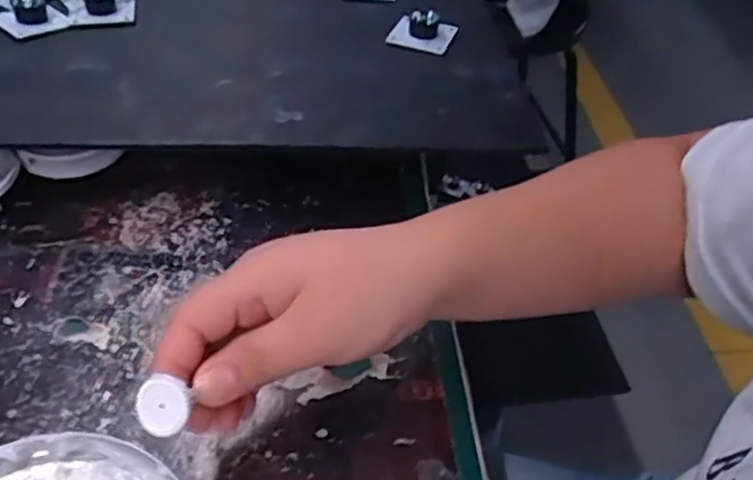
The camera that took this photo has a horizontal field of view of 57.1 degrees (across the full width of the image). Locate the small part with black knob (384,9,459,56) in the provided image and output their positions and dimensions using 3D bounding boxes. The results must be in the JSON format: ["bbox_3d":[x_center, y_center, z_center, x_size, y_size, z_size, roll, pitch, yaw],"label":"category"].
[{"bbox_3d":[0.034,-0.152,0.489,0.039,0.016,0.037,19,46,15],"label":"small part with black knob"}]

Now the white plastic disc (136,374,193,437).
[{"bbox_3d":[-0.074,0.058,0.238,0.019,0.018,0.004,16,1,9],"label":"white plastic disc"}]

